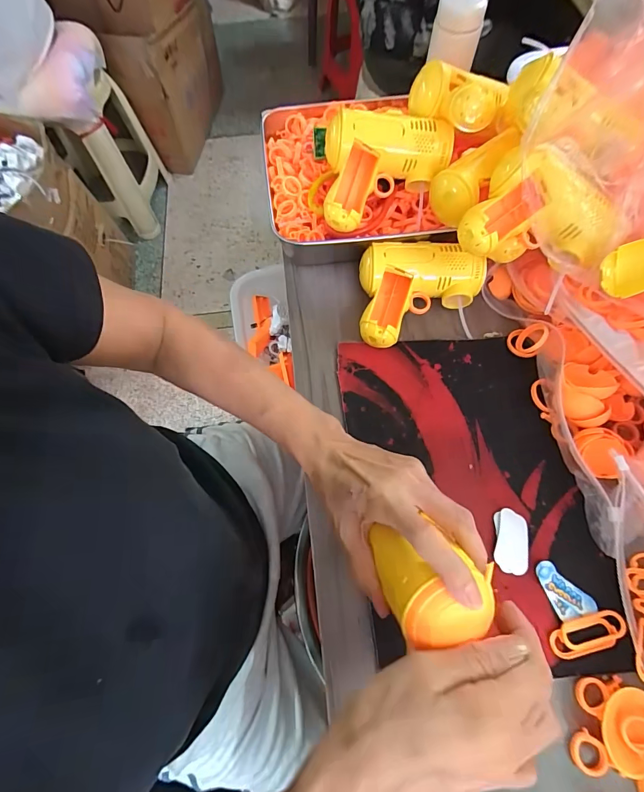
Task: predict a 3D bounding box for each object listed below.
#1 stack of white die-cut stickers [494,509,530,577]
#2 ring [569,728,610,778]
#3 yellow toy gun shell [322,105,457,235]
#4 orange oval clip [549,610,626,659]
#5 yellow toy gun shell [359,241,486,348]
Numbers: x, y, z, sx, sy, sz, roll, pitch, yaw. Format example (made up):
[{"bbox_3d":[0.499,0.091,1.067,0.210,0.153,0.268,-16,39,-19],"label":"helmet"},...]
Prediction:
[{"bbox_3d":[0.172,0.131,0.345,0.030,0.004,0.053,9,67,5],"label":"stack of white die-cut stickers"},{"bbox_3d":[0.200,0.268,0.286,0.025,0.005,0.025,-1,67,1],"label":"ring"},{"bbox_3d":[0.071,-0.245,0.411,0.138,0.070,0.100,-3,67,0],"label":"yellow toy gun shell"},{"bbox_3d":[0.219,0.197,0.314,0.063,0.005,0.025,-14,67,-4],"label":"orange oval clip"},{"bbox_3d":[0.110,-0.117,0.419,0.137,0.046,0.113,-3,67,0],"label":"yellow toy gun shell"}]

